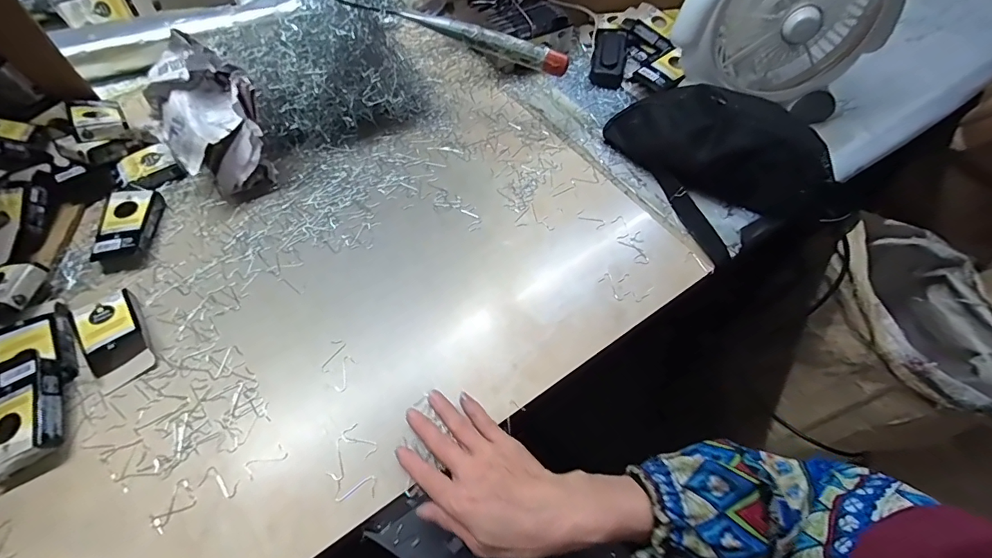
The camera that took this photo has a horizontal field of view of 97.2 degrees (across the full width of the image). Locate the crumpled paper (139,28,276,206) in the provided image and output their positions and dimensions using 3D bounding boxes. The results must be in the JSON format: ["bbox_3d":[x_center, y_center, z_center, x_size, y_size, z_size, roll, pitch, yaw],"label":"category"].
[{"bbox_3d":[-0.338,-0.183,0.525,0.136,0.140,0.109,39,67,22],"label":"crumpled paper"}]

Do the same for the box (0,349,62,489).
[{"bbox_3d":[-0.434,0.121,0.403,0.059,0.031,0.116,-26,62,-14],"label":"box"}]

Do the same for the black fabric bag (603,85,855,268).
[{"bbox_3d":[0.269,-0.145,0.529,0.144,0.110,0.251,-23,61,-13],"label":"black fabric bag"}]

